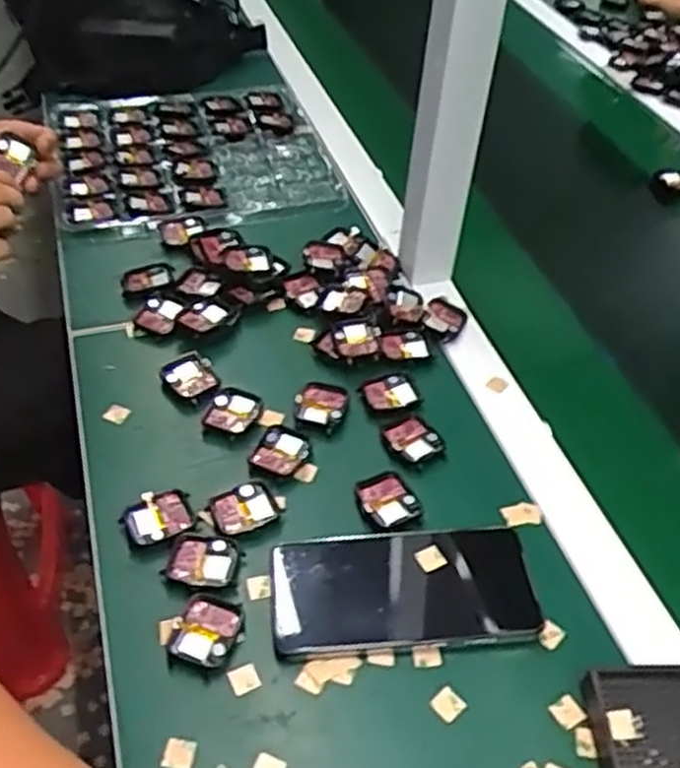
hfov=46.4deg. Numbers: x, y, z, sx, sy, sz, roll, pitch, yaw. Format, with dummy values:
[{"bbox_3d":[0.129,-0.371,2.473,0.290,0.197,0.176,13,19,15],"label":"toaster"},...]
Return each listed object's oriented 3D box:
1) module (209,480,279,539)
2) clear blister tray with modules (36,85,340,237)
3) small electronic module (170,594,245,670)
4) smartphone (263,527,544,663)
[{"bbox_3d":[-0.065,0.083,0.536,0.043,0.005,0.033,-18,49,-20],"label":"module"},{"bbox_3d":[-0.165,-0.257,0.869,0.283,0.024,0.271,-9,47,-13],"label":"clear blister tray with modules"},{"bbox_3d":[-0.078,0.148,0.474,0.036,0.008,0.042,11,46,6],"label":"small electronic module"},{"bbox_3d":[0.039,0.128,0.498,0.160,0.013,0.078,-2,46,-7],"label":"smartphone"}]

